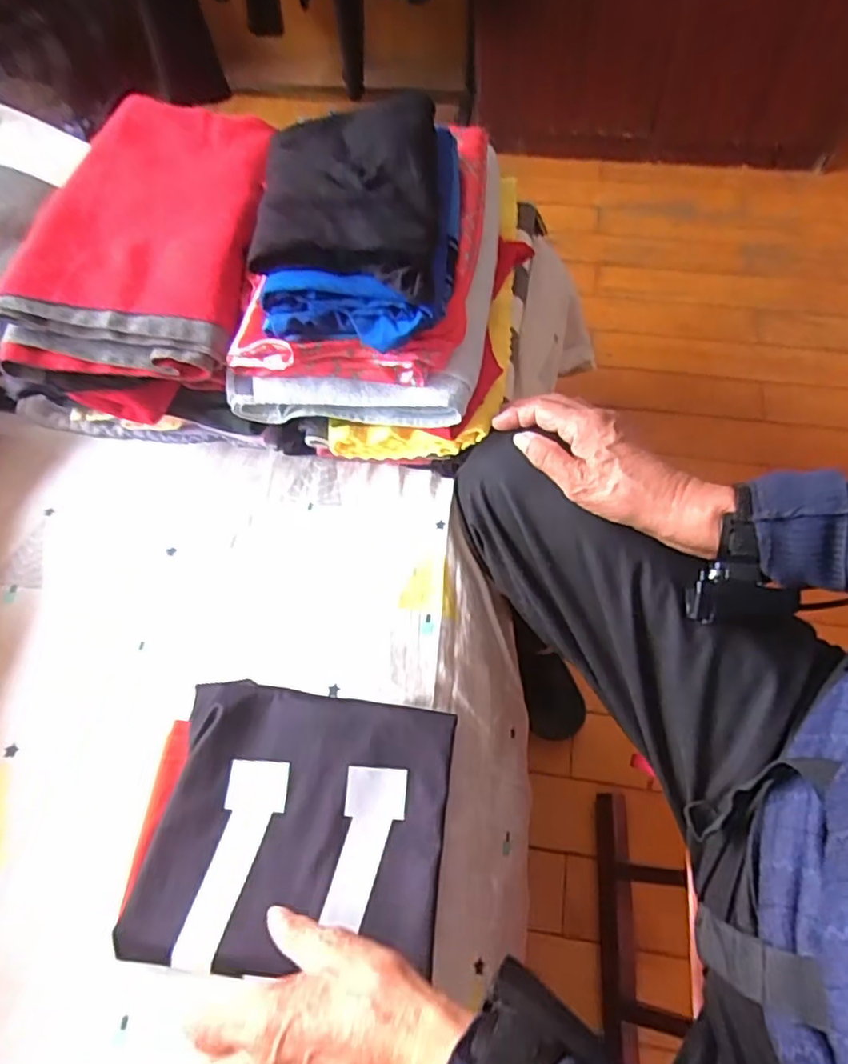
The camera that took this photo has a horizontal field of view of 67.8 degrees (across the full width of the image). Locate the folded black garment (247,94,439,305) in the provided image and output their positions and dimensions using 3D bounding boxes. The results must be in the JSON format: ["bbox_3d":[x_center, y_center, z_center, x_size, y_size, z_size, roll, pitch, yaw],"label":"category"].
[{"bbox_3d":[-0.062,-0.270,0.506,0.143,0.042,0.190,1,63,3],"label":"folded black garment"}]

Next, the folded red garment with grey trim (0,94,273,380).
[{"bbox_3d":[-0.243,-0.291,0.590,0.193,0.049,0.346,6,64,6],"label":"folded red garment with grey trim"}]

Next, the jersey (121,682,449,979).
[{"bbox_3d":[-0.093,0.210,0.455,0.214,0.020,0.183,5,63,5],"label":"jersey"}]

